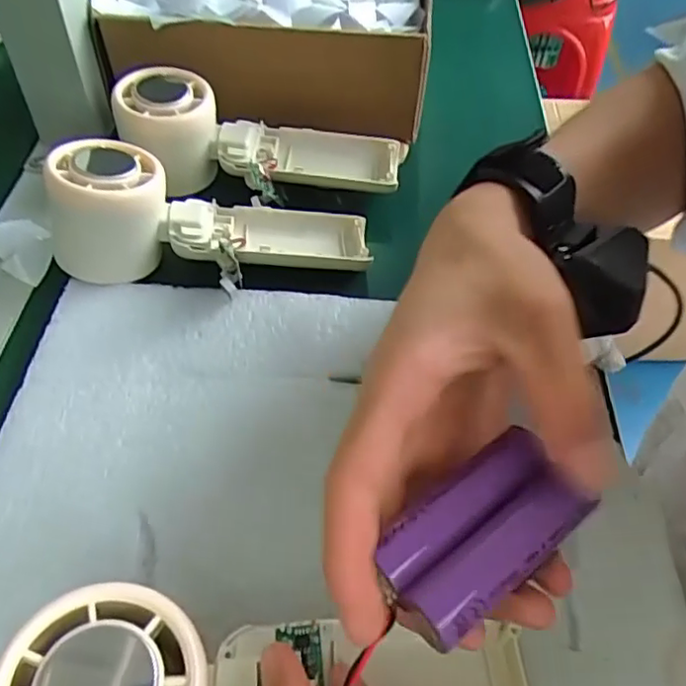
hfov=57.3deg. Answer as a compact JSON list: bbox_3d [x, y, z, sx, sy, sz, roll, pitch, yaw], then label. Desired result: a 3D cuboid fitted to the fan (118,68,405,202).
[{"bbox_3d":[-0.047,-0.112,0.377,0.172,0.055,0.067,7,51,-13],"label":"fan"}]

